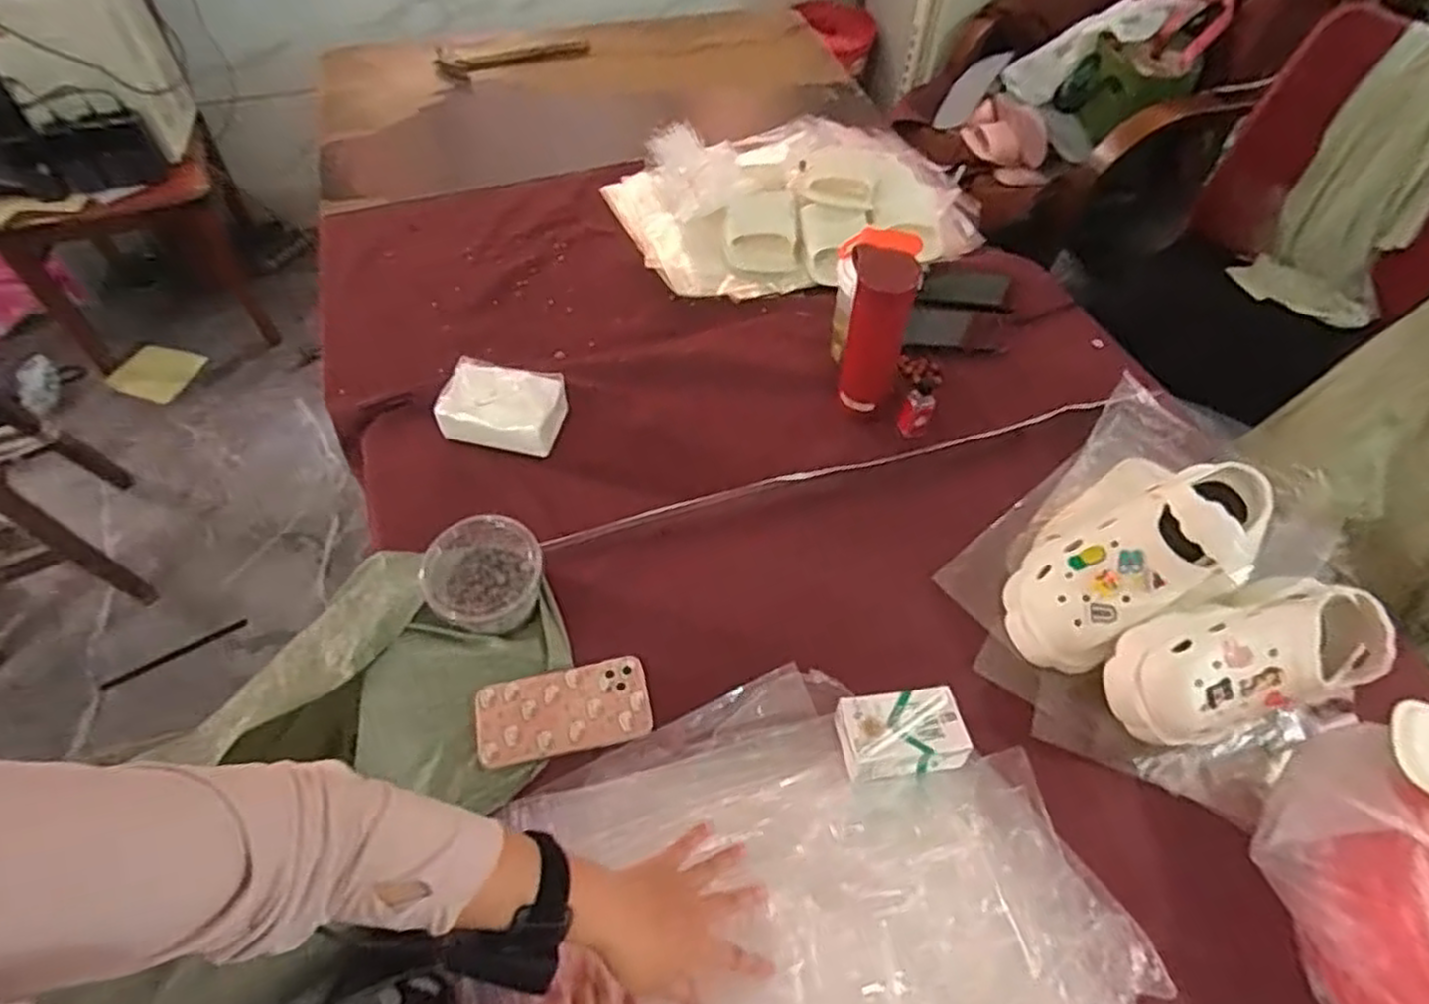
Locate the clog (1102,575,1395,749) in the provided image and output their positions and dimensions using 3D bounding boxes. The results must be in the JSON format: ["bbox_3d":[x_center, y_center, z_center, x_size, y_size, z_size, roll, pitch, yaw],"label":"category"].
[{"bbox_3d":[0.487,0.152,0.710,0.247,0.125,0.112,-14,57,-12],"label":"clog"}]

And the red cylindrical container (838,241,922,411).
[{"bbox_3d":[0.193,-0.195,0.894,0.070,0.214,0.075,1,55,-2],"label":"red cylindrical container"}]

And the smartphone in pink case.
[{"bbox_3d":[-0.147,0.201,0.722,0.163,0.011,0.083,-11,56,-10],"label":"smartphone in pink case"}]

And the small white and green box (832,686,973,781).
[{"bbox_3d":[0.172,0.216,0.700,0.116,0.049,0.071,-4,55,-5],"label":"small white and green box"}]

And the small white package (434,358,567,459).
[{"bbox_3d":[-0.257,-0.117,0.907,0.141,0.082,0.092,7,55,2],"label":"small white package"}]

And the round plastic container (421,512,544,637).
[{"bbox_3d":[-0.234,0.077,0.768,0.115,0.076,0.118,1,55,-2],"label":"round plastic container"}]

